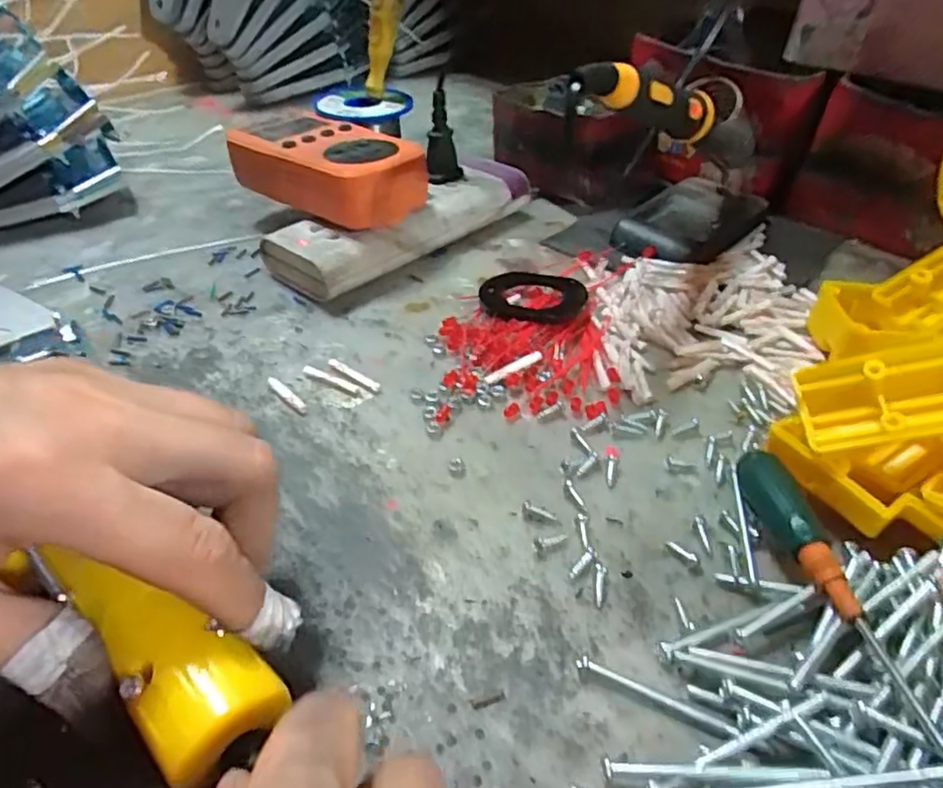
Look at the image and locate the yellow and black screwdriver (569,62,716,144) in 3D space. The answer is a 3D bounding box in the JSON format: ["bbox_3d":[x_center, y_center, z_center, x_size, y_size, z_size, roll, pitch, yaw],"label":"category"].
[{"bbox_3d":[0.082,-0.131,0.284,0.016,0.022,0.123,30,28,30],"label":"yellow and black screwdriver"}]

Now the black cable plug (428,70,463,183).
[{"bbox_3d":[-0.018,-0.162,0.393,0.021,0.061,0.017,-3,42,-3],"label":"black cable plug"}]

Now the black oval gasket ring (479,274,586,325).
[{"bbox_3d":[0.033,-0.052,0.345,0.056,0.009,0.053,11,43,12],"label":"black oval gasket ring"}]

